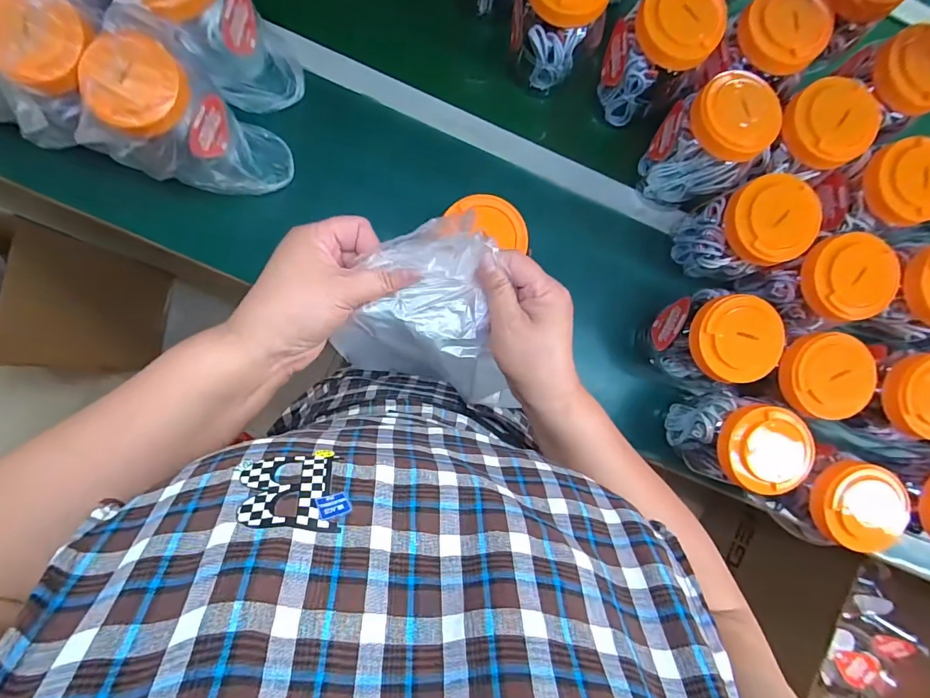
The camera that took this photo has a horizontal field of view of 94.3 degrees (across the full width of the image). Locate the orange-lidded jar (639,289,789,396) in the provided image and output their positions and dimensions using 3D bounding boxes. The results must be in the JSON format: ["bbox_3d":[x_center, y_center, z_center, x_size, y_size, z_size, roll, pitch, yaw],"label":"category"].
[{"bbox_3d":[0.284,-0.011,0.522,0.104,0.169,0.096,38,87,-2],"label":"orange-lidded jar"}]

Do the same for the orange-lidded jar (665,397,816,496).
[{"bbox_3d":[0.317,0.108,0.515,0.085,0.144,0.092,0,89,-4],"label":"orange-lidded jar"}]

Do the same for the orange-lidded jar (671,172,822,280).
[{"bbox_3d":[0.317,-0.134,0.516,0.085,0.150,0.095,-19,90,-4],"label":"orange-lidded jar"}]

